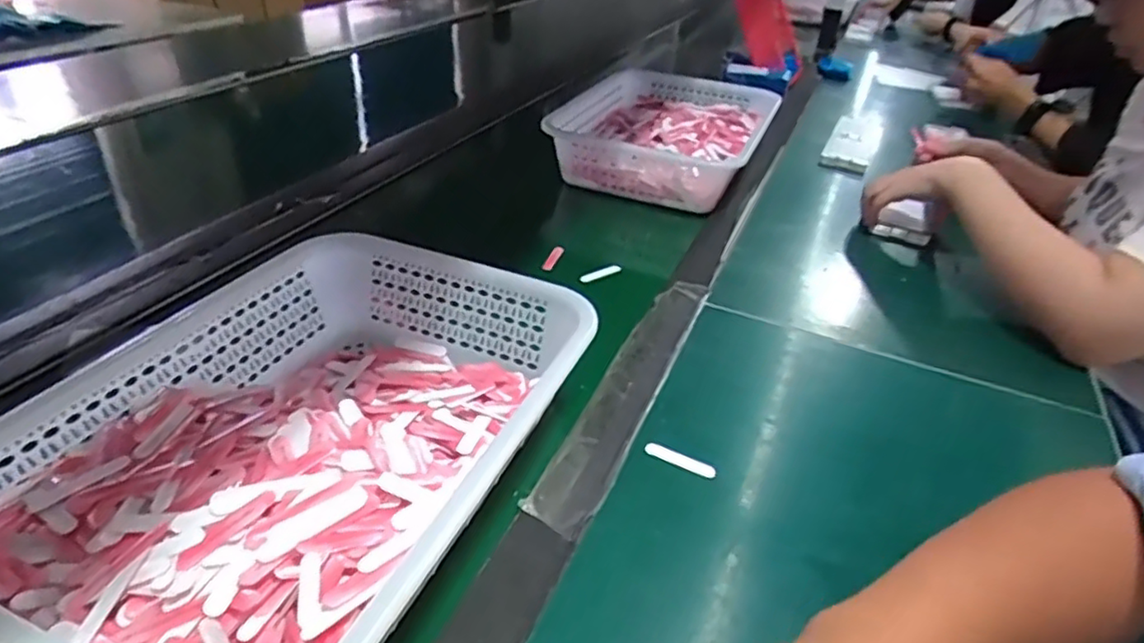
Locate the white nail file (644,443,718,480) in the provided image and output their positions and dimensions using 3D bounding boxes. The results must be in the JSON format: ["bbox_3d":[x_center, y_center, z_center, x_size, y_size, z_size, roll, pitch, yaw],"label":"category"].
[{"bbox_3d":[0.078,0.099,0.476,0.053,0.005,0.010,19,38,21],"label":"white nail file"}]

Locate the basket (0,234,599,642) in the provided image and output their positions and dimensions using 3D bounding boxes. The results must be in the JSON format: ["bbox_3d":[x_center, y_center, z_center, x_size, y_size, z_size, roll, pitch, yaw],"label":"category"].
[{"bbox_3d":[-0.164,0.072,0.424,0.247,0.080,0.349,17,37,18],"label":"basket"}]

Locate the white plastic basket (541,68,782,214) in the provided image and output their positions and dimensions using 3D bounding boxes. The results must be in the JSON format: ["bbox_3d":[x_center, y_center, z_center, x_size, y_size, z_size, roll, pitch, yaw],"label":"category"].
[{"bbox_3d":[0.130,-0.273,0.959,0.289,0.075,0.340,13,36,13],"label":"white plastic basket"}]

